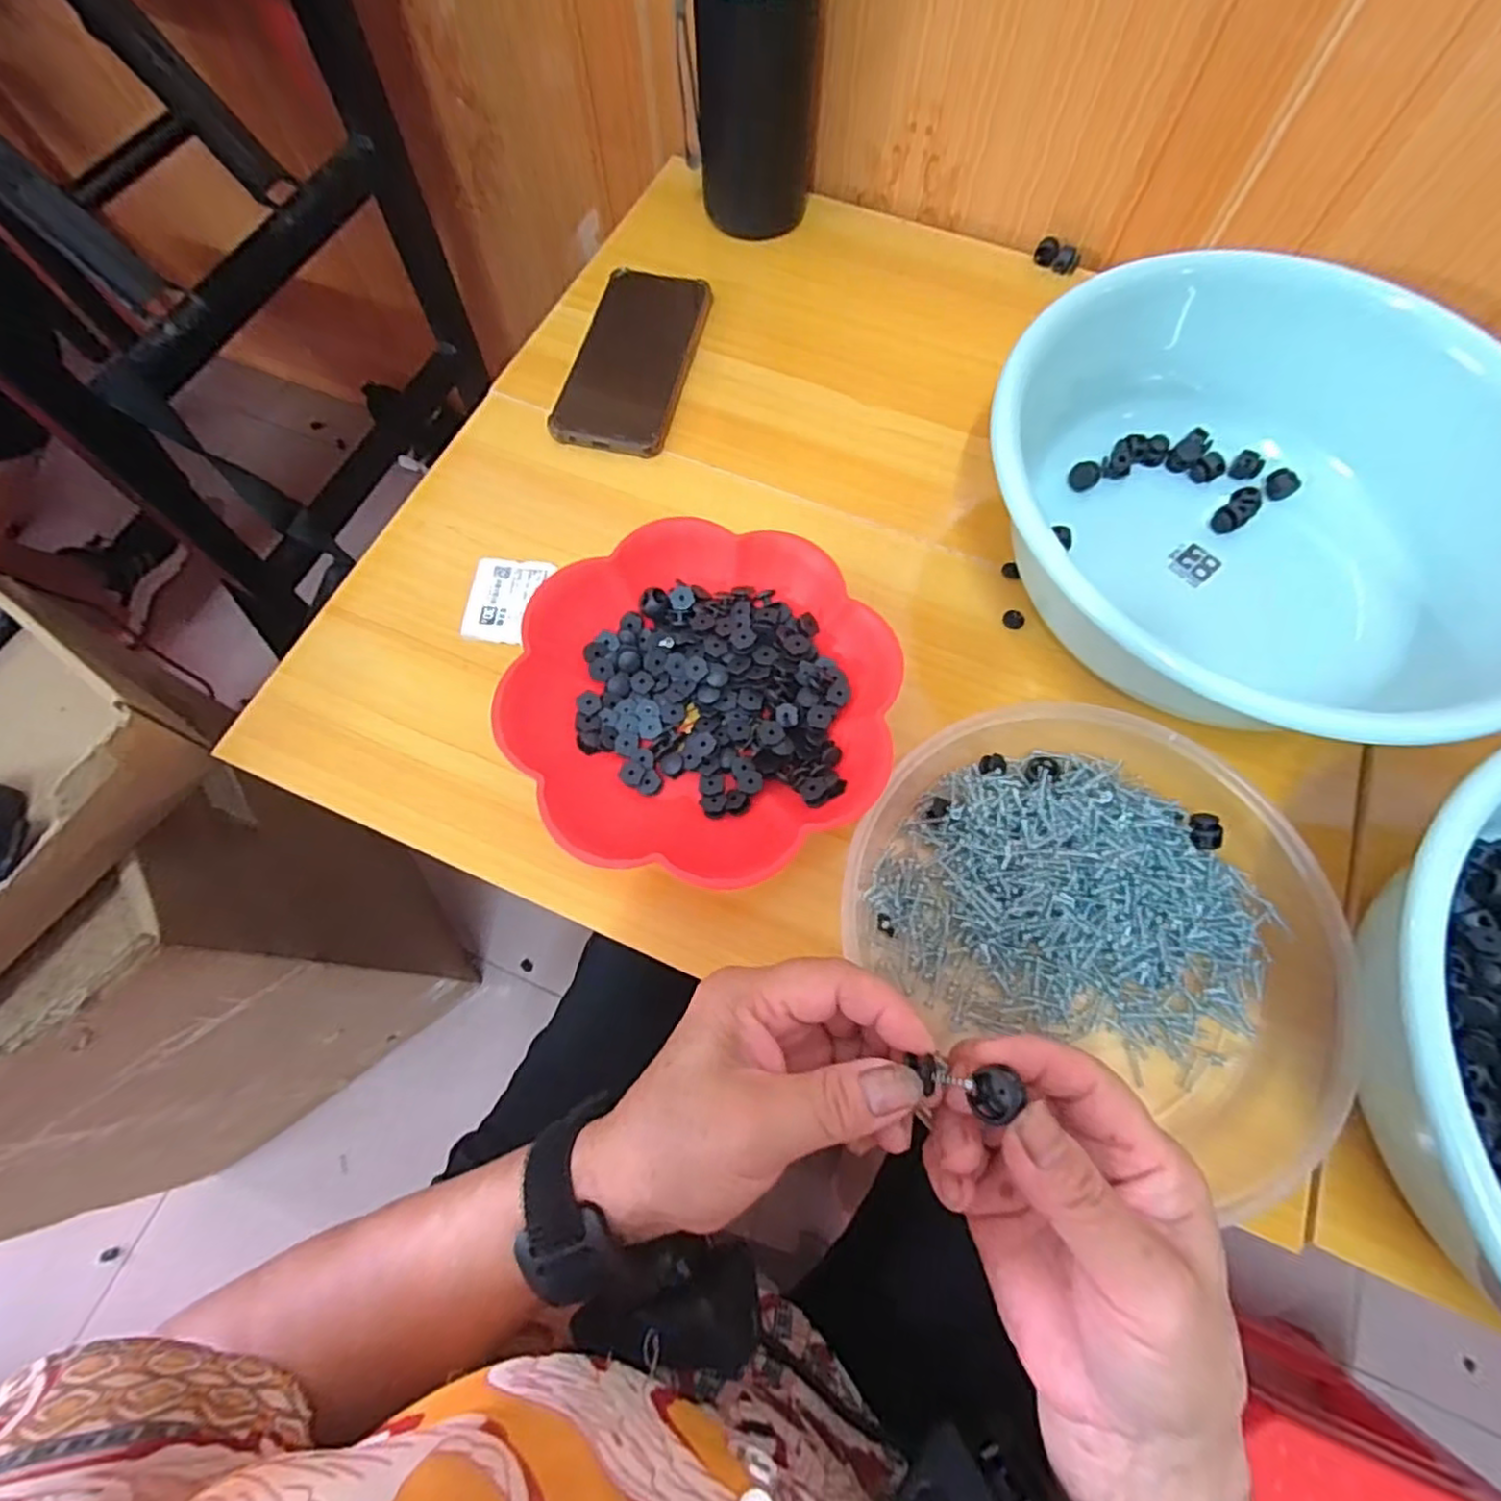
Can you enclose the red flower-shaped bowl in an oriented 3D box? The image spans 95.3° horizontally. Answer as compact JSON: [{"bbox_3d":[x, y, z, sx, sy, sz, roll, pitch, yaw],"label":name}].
[{"bbox_3d":[-0.024,-0.027,0.371,0.192,0.046,0.191,0,70,0],"label":"red flower-shaped bowl"}]

